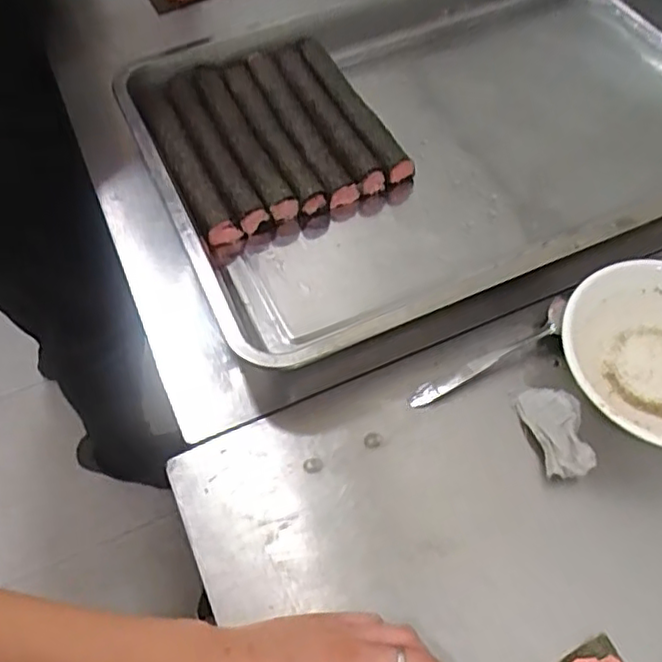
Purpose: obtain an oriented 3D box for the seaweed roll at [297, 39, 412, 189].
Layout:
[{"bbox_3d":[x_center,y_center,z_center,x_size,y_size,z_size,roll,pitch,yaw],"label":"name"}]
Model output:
[{"bbox_3d":[0.020,-0.215,0.622,0.029,0.032,0.192,-23,59,-13],"label":"seaweed roll"}]

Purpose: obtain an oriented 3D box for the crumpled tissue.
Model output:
[{"bbox_3d":[0.156,0.067,0.443,0.041,0.016,0.067,-8,57,-3],"label":"crumpled tissue"}]

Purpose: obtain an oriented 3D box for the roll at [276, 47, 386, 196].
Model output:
[{"bbox_3d":[-0.005,-0.203,0.614,0.025,0.028,0.193,-23,59,-13],"label":"roll"}]

